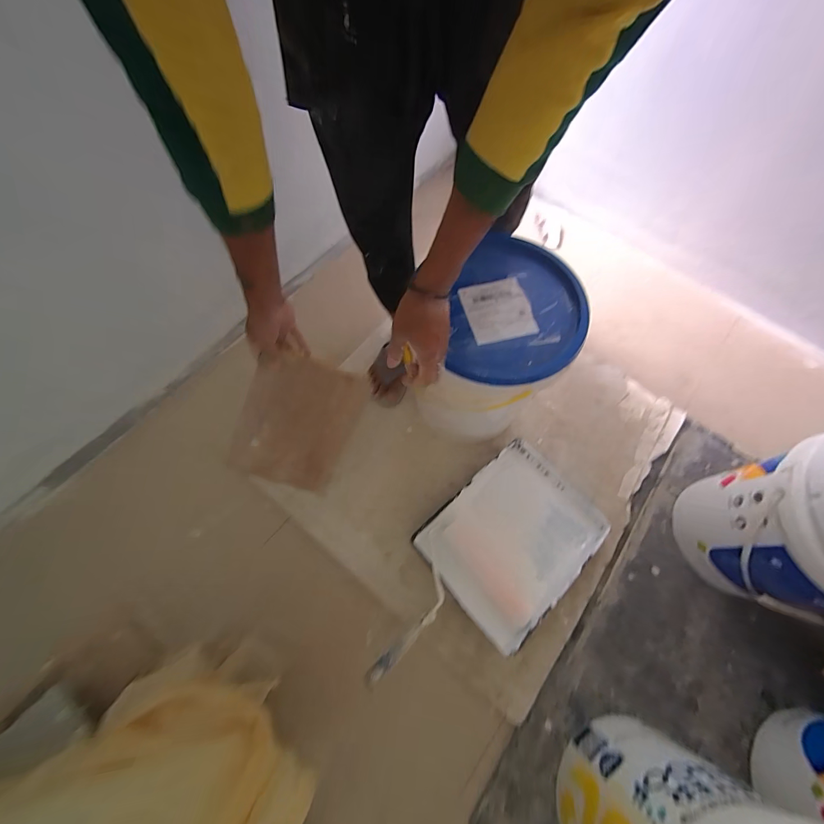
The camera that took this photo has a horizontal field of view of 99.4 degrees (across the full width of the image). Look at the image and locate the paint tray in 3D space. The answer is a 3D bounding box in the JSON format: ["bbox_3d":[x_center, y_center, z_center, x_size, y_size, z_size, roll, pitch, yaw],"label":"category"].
[{"bbox_3d":[0.219,0.260,0.750,0.357,0.065,0.278,-40,72,-16],"label":"paint tray"}]

